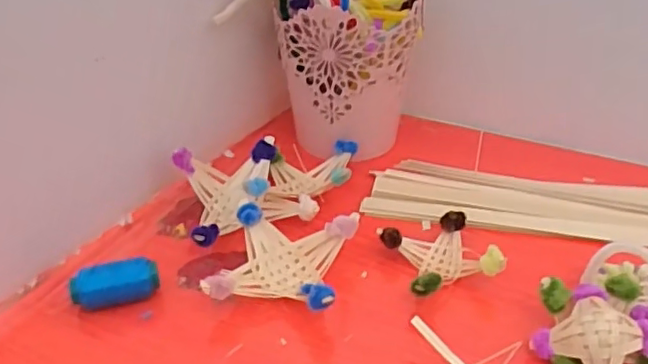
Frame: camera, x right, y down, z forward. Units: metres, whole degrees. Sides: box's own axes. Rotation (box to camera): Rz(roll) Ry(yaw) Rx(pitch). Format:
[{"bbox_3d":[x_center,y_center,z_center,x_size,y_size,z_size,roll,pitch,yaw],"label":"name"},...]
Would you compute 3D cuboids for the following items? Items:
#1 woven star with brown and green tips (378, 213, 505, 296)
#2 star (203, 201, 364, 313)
[{"bbox_3d":[0.080,0.052,0.425,0.065,0.025,0.068,-10,35,-13],"label":"woven star with brown and green tips"},{"bbox_3d":[-0.026,0.056,0.412,0.081,0.035,0.078,6,35,11],"label":"star"}]

